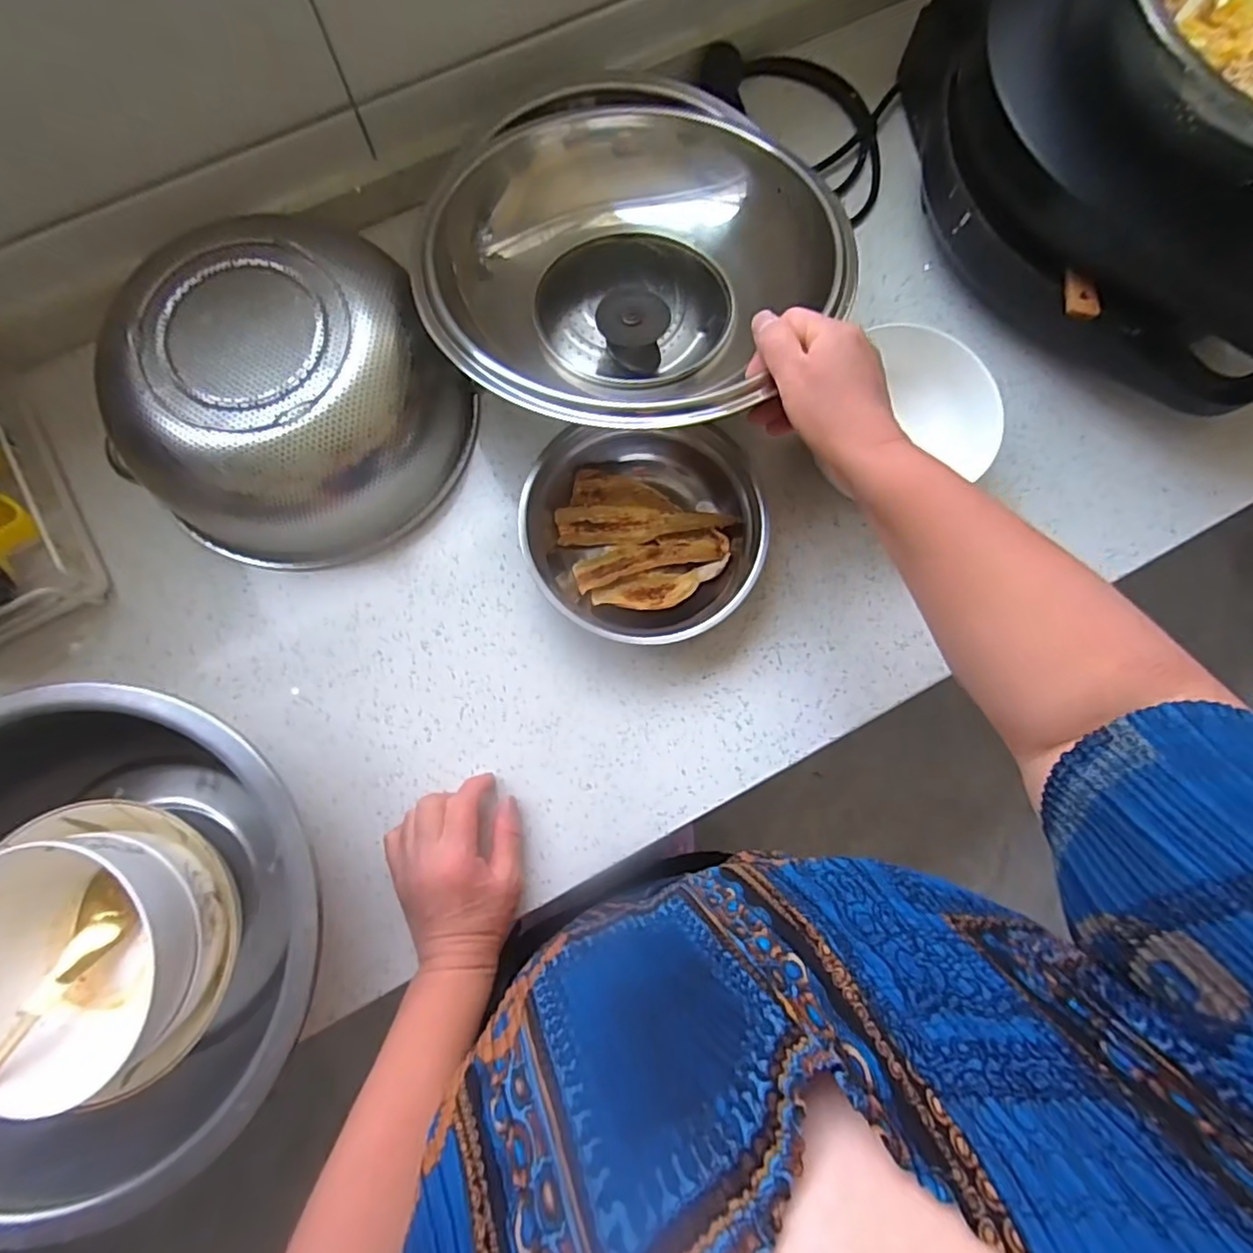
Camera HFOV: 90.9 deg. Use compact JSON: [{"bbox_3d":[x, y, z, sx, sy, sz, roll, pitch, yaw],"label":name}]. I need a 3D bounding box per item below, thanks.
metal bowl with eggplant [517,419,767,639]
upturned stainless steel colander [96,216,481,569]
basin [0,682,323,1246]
[{"bbox_3d":[0.012,-0.073,0.484,0.185,0.053,0.169,10,81,-1],"label":"metal bowl with eggplant"},{"bbox_3d":[-0.258,-0.166,0.468,0.240,0.095,0.227,31,81,2],"label":"upturned stainless steel colander"},{"bbox_3d":[-0.330,0.184,0.399,0.290,0.112,0.276,0,81,-3],"label":"basin"}]

